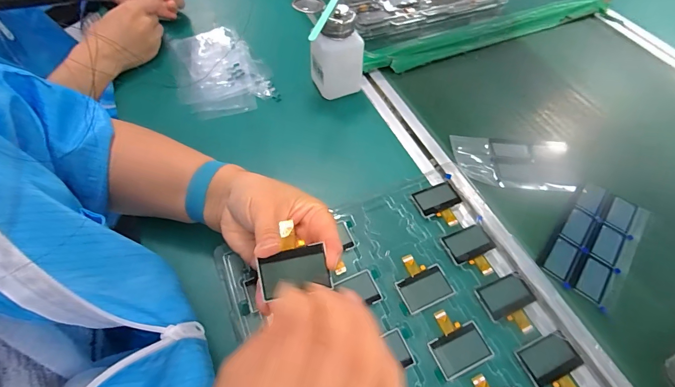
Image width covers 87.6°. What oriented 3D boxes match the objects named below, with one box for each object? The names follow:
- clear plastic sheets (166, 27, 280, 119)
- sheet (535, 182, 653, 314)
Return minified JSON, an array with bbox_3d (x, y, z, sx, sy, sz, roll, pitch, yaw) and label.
[{"bbox_3d":[-0.160,-0.171,0.484,0.118,0.013,0.172,-18,59,-13],"label":"clear plastic sheets"},{"bbox_3d":[0.263,0.048,0.358,0.070,0.004,0.137,37,63,17],"label":"sheet"}]

